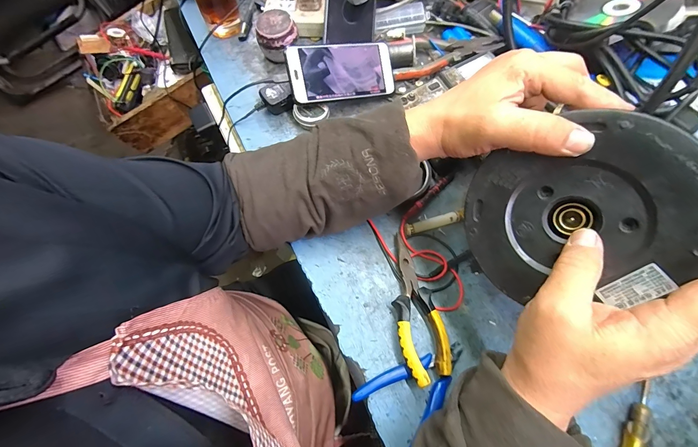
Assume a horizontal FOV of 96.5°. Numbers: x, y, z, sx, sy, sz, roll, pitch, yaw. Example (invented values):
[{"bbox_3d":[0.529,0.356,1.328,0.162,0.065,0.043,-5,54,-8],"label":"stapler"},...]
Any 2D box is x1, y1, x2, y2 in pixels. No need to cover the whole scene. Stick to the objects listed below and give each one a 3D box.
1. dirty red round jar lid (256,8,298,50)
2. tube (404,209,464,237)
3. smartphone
[{"bbox_3d":[-0.109,-0.291,0.468,0.059,0.026,0.051,-15,69,-6],"label":"dirty red round jar lid"},{"bbox_3d":[0.105,0.000,0.385,0.076,0.011,0.014,-15,69,-6],"label":"tube"},{"bbox_3d":[-0.007,-0.214,0.445,0.158,0.011,0.076,-14,98,-19],"label":"smartphone"}]

